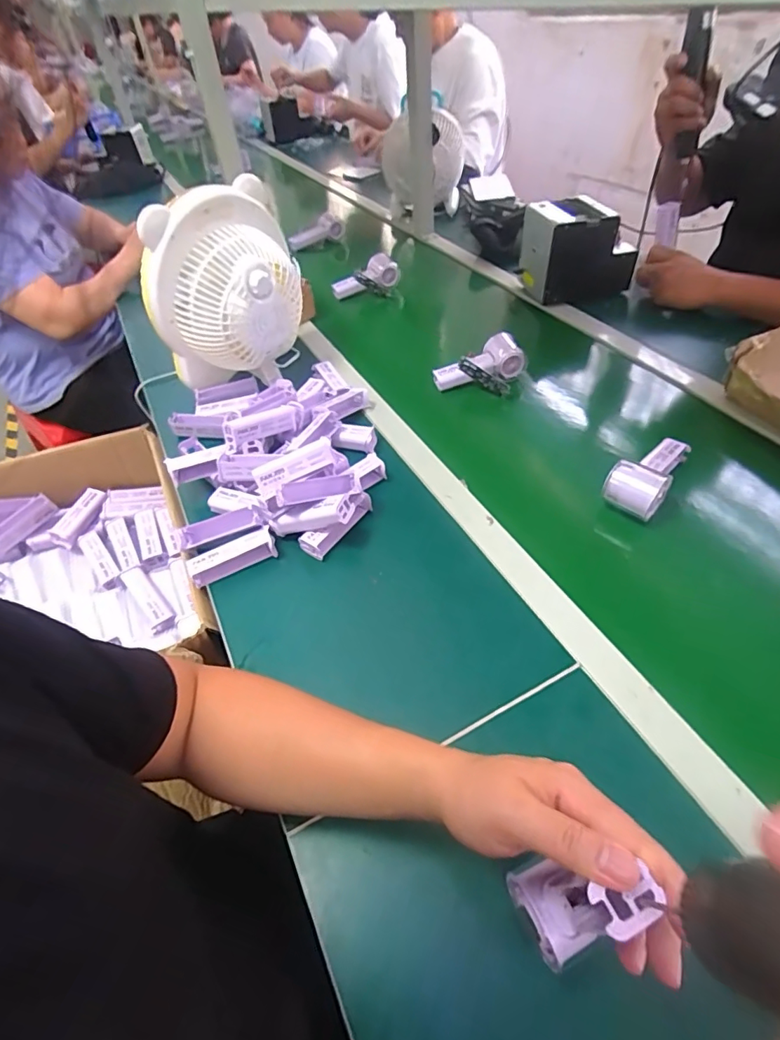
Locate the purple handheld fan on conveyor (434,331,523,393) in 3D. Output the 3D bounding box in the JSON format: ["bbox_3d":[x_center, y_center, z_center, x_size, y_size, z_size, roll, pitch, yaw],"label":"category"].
[{"bbox_3d":[0.142,-0.248,0.820,0.142,0.058,0.066,-21,49,-14],"label":"purple handheld fan on conveyor"}]

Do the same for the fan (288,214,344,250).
[{"bbox_3d":[-0.196,-0.757,1.349,0.156,0.059,0.038,-11,45,18],"label":"fan"}]

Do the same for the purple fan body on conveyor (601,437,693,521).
[{"bbox_3d":[0.322,-0.065,0.631,0.066,0.048,0.145,28,56,27],"label":"purple fan body on conveyor"}]

